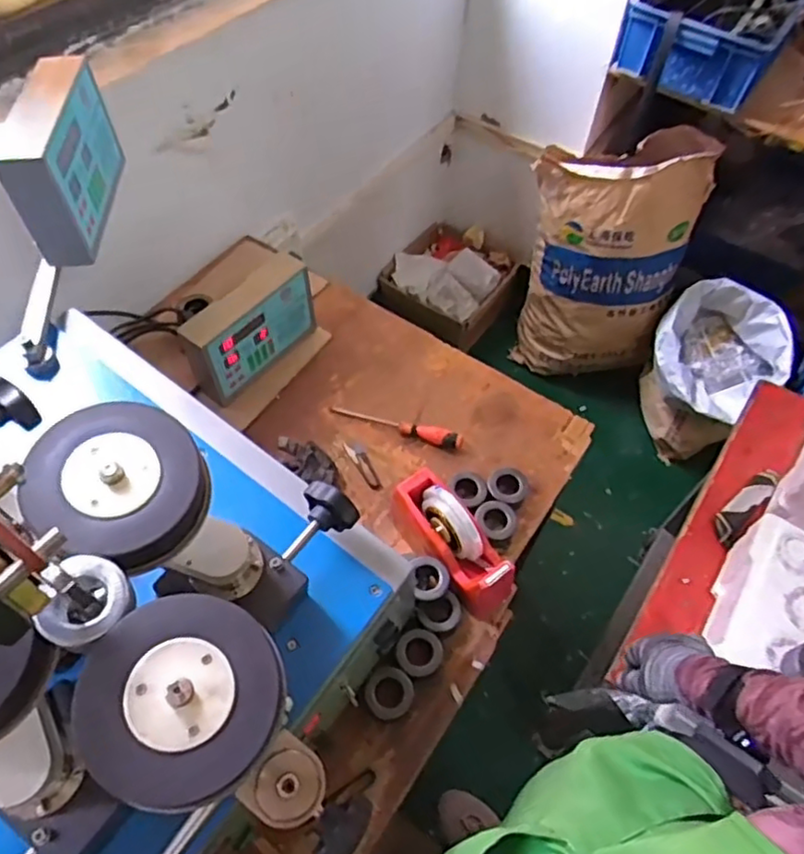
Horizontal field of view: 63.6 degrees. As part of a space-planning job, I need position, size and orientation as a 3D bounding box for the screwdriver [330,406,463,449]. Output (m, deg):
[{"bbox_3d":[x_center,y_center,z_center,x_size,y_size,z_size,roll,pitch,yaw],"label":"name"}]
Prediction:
[{"bbox_3d":[-0.008,-0.008,1.051,0.222,0.032,0.030,18,58,9],"label":"screwdriver"}]

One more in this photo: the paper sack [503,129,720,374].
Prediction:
[{"bbox_3d":[0.509,-0.411,1.716,0.405,0.628,0.230,14,57,6],"label":"paper sack"}]

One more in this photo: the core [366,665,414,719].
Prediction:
[{"bbox_3d":[-0.016,0.341,0.829,0.059,0.041,0.061,1,57,-2],"label":"core"}]

